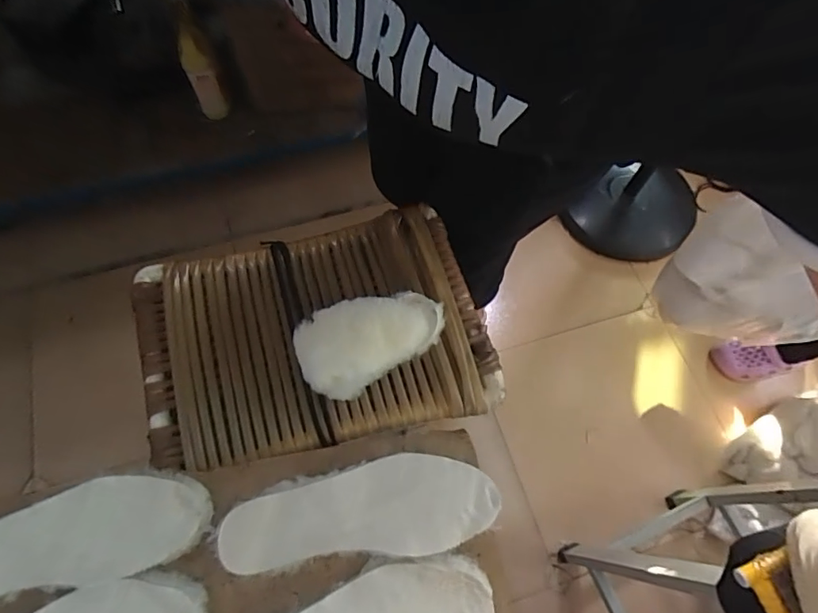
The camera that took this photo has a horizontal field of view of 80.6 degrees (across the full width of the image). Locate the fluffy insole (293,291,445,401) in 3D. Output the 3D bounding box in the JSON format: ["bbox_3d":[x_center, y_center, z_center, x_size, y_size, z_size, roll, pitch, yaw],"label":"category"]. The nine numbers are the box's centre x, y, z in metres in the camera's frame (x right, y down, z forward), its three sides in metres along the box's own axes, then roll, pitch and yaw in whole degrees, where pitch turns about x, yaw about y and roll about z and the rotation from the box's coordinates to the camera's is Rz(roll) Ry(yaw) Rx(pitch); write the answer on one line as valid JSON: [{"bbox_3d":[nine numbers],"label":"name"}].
[{"bbox_3d":[-0.042,0.034,0.545,0.164,0.047,0.098,-22,69,-11],"label":"fluffy insole"}]

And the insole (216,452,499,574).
[{"bbox_3d":[-0.045,0.194,0.466,0.255,0.011,0.088,-3,55,-6],"label":"insole"}]

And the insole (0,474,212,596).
[{"bbox_3d":[-0.322,0.213,0.444,0.254,0.024,0.086,-9,62,-8],"label":"insole"}]

